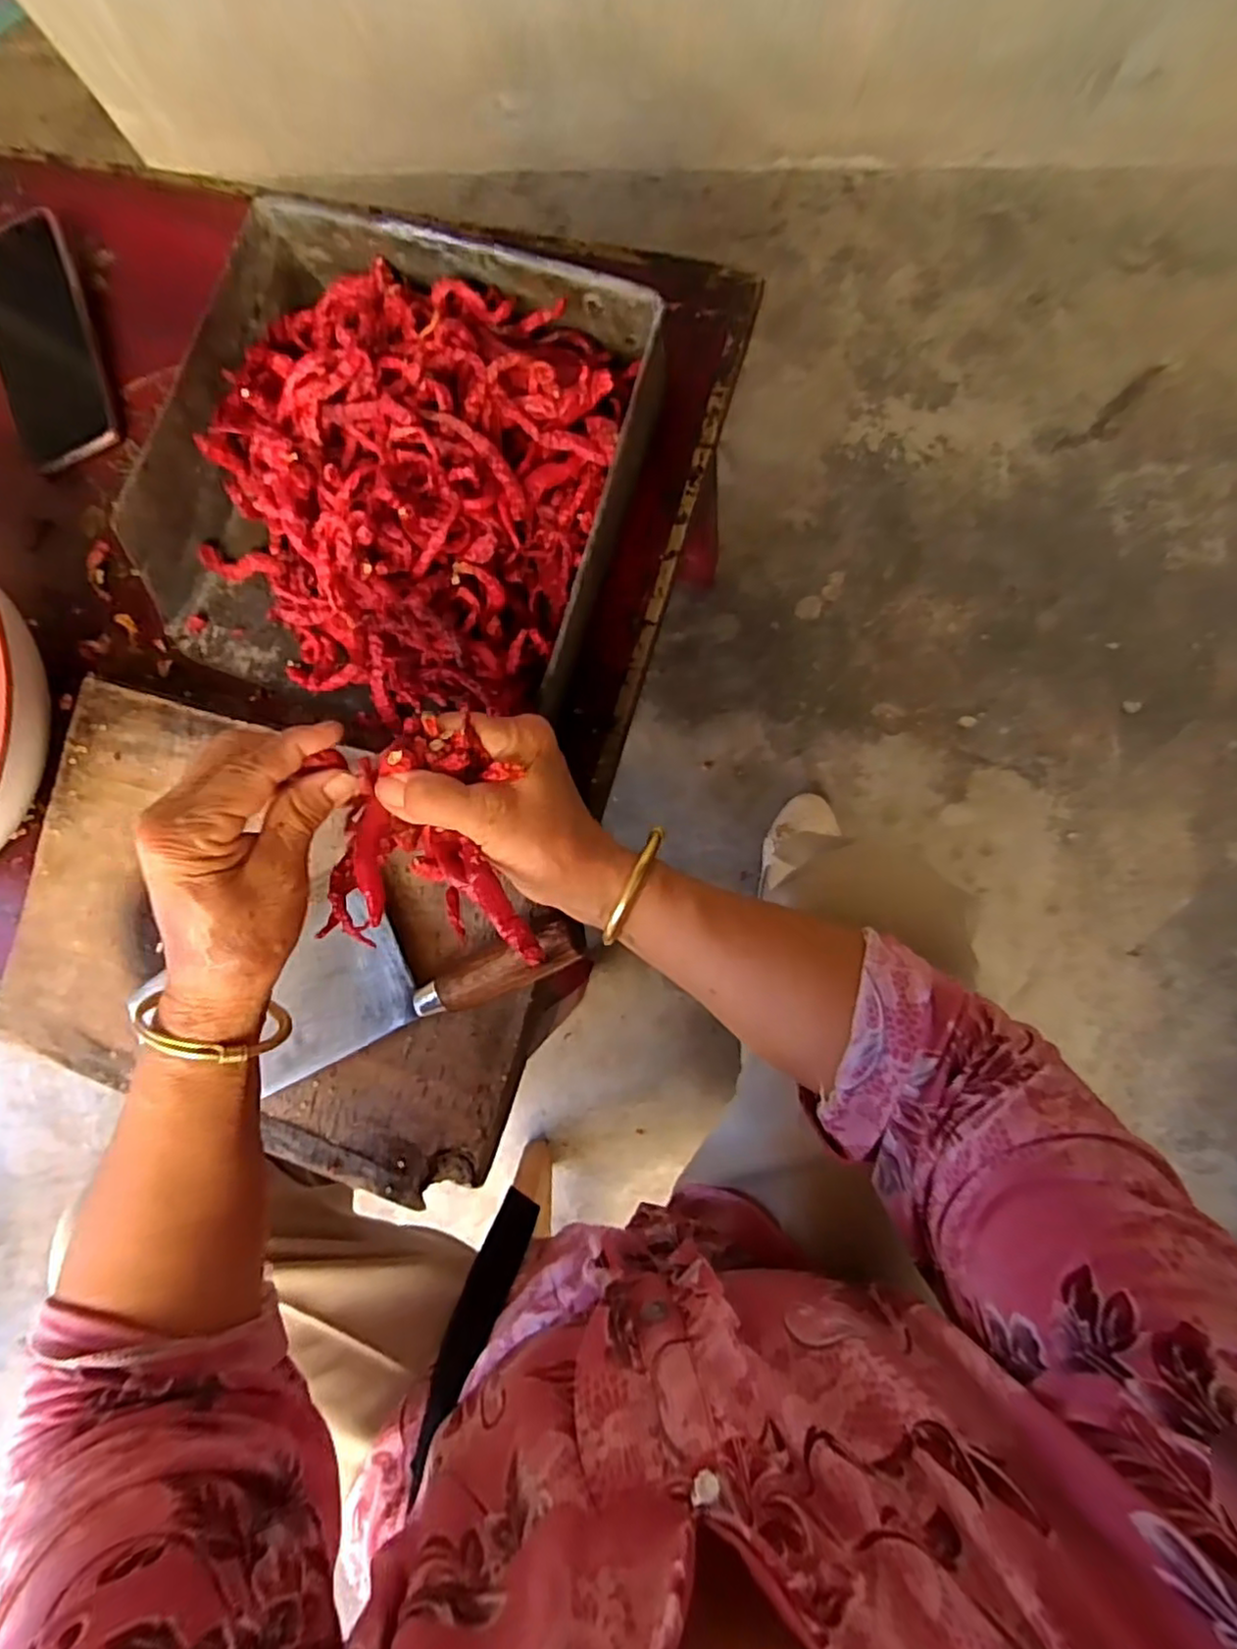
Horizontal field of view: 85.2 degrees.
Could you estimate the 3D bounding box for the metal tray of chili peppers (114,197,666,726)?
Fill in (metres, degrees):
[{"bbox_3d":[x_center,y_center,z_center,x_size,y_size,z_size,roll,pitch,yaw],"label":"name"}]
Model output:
[{"bbox_3d":[-0.133,-0.198,0.402,0.279,0.067,0.263,18,92,9],"label":"metal tray of chili peppers"}]

